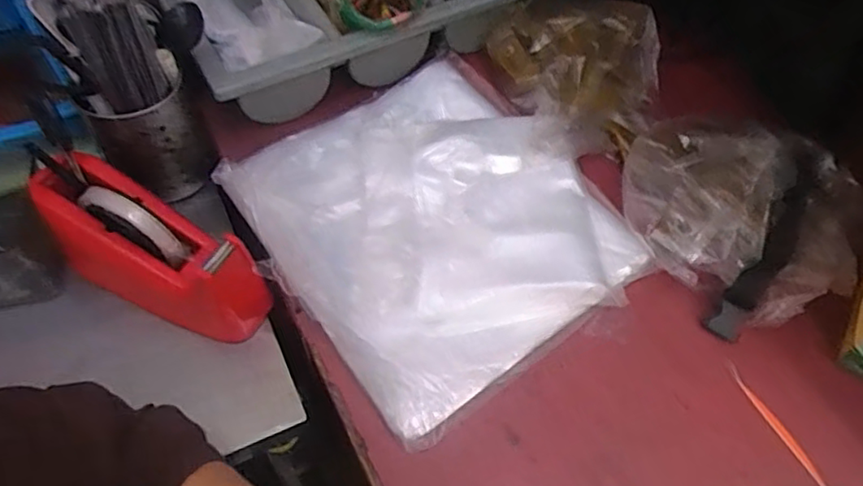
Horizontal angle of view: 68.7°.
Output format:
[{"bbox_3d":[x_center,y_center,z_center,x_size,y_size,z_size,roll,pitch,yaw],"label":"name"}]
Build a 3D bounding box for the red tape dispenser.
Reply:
[{"bbox_3d":[-0.239,0.008,0.547,0.208,0.106,0.077,25,58,12],"label":"red tape dispenser"}]

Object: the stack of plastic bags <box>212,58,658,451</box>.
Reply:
[{"bbox_3d":[0.000,-0.028,0.583,0.286,0.030,0.322,-30,63,-22],"label":"stack of plastic bags"}]

